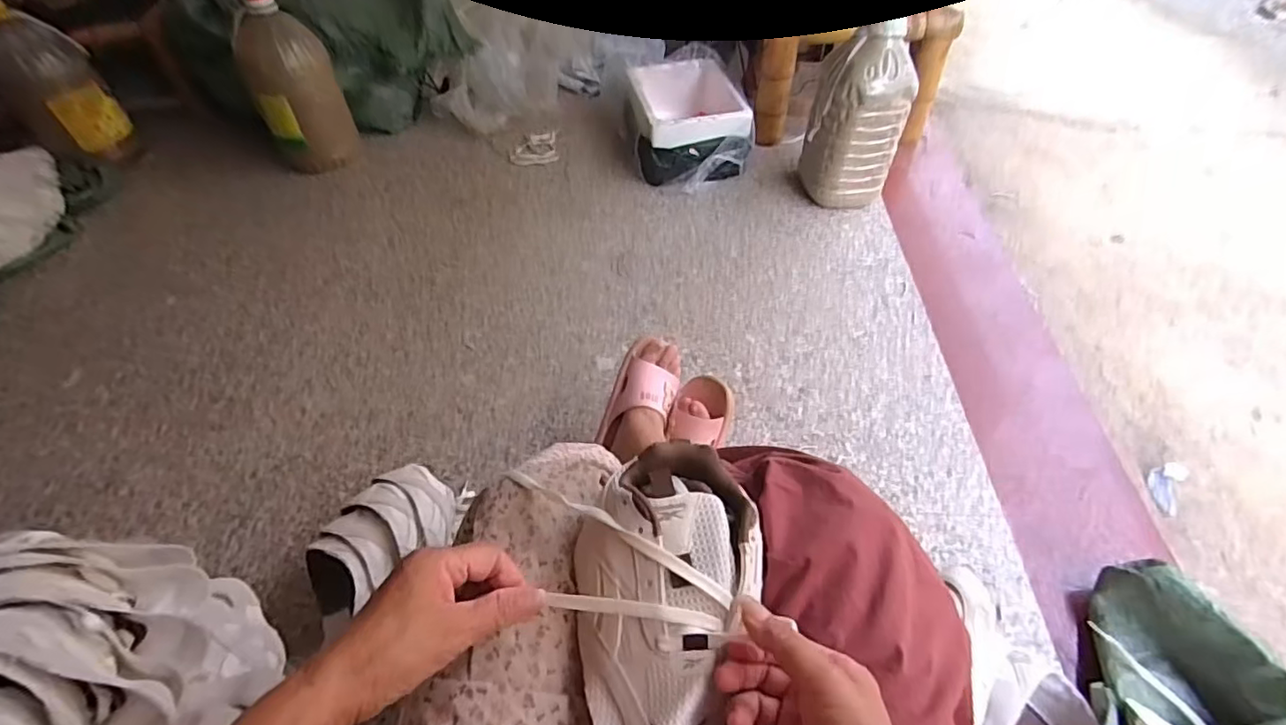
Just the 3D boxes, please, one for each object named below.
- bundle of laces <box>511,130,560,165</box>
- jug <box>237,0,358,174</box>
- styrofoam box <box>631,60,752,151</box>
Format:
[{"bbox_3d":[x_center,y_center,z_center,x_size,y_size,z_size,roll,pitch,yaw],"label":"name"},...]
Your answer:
[{"bbox_3d":[-0.290,-0.568,1.563,0.121,0.014,0.133,-5,49,-8],"label":"bundle of laces"},{"bbox_3d":[-0.821,-0.645,1.388,0.178,0.348,0.144,-14,51,-12],"label":"jug"},{"bbox_3d":[0.109,-0.616,1.508,0.283,0.155,0.375,-4,49,-4],"label":"styrofoam box"}]

